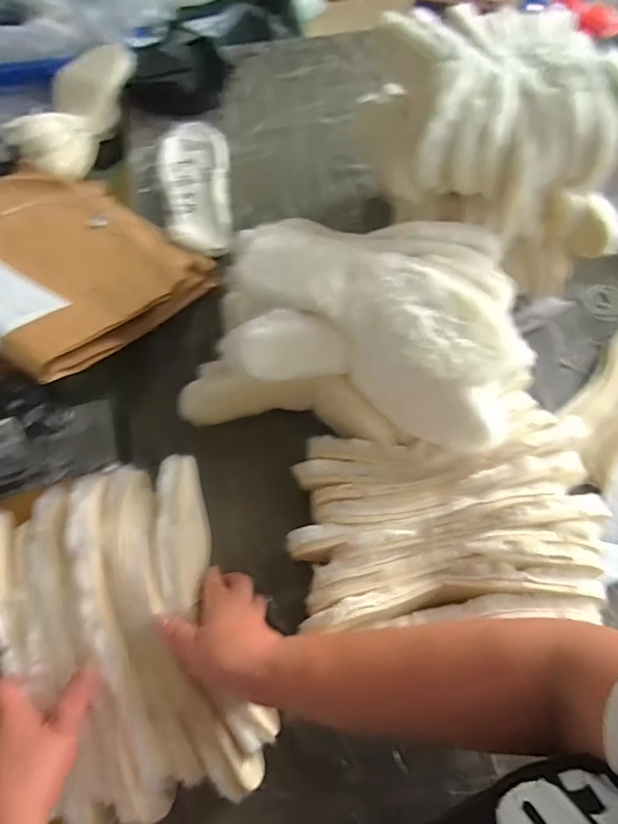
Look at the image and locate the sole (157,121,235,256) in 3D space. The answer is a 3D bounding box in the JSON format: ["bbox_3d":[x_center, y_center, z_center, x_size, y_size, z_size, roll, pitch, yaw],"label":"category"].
[{"bbox_3d":[-0.174,-0.346,0.730,0.107,0.027,0.298,-8,65,-3],"label":"sole"}]

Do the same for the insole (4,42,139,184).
[{"bbox_3d":[-0.390,-0.508,0.796,0.117,0.046,0.283,12,66,7],"label":"insole"}]

